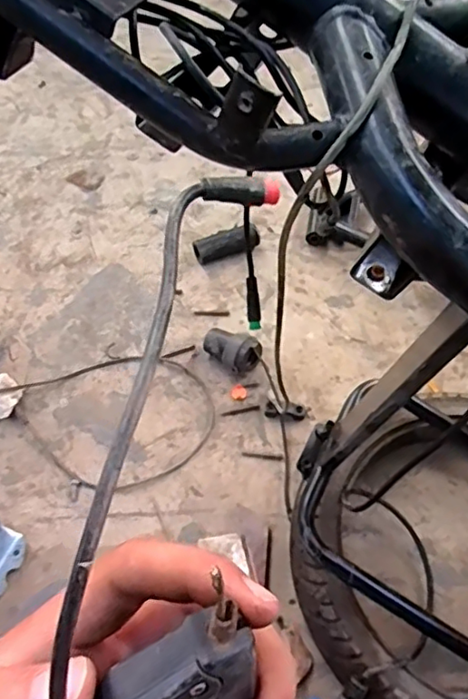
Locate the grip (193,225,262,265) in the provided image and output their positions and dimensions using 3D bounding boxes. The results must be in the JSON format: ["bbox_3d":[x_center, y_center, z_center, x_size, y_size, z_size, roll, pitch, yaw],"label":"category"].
[{"bbox_3d":[-0.005,-0.158,0.887,0.106,0.034,0.041,-16,57,-12],"label":"grip"}]

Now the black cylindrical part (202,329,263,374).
[{"bbox_3d":[-0.004,-0.002,0.767,0.071,0.055,0.049,39,63,23],"label":"black cylindrical part"}]

